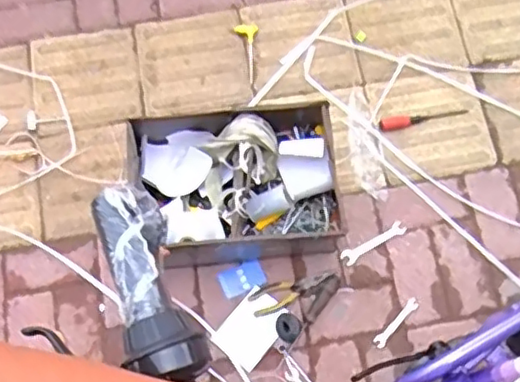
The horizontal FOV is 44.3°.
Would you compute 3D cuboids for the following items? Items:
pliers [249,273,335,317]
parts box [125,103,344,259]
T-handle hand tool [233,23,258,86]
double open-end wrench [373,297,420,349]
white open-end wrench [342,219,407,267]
[{"bbox_3d":[0.066,0.204,1.313,0.174,0.010,0.052,-22,72,-7],"label":"pliers"},{"bbox_3d":[-0.049,-0.029,1.304,0.415,0.162,0.305,-7,71,-2],"label":"parts box"},{"bbox_3d":[-0.029,-0.321,1.489,0.052,0.021,0.146,-4,71,-1],"label":"T-handle hand tool"},{"bbox_3d":[0.277,0.267,1.295,0.023,0.006,0.123,42,76,13],"label":"double open-end wrench"},{"bbox_3d":[0.239,0.109,1.346,0.151,0.013,0.031,-30,74,-10],"label":"white open-end wrench"}]

